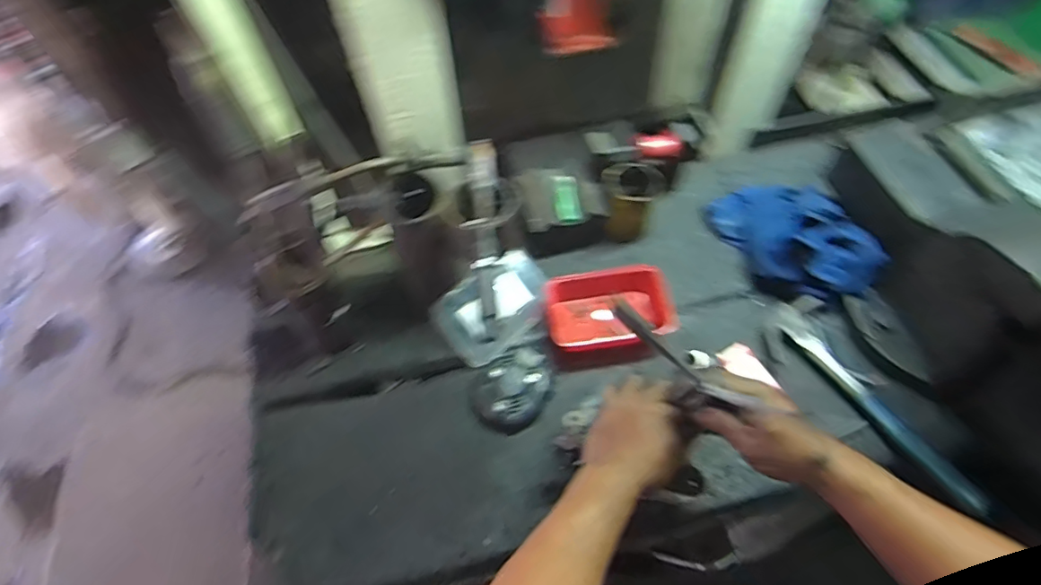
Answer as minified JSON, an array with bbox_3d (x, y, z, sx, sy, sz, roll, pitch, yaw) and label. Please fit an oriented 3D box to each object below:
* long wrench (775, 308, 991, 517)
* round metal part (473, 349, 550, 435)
[{"bbox_3d":[0.479,0.148,0.756,0.045,0.021,0.332,-25,60,-13],"label":"long wrench"},{"bbox_3d":[-0.010,0.140,0.804,0.121,0.044,0.104,-33,62,-17],"label":"round metal part"}]

